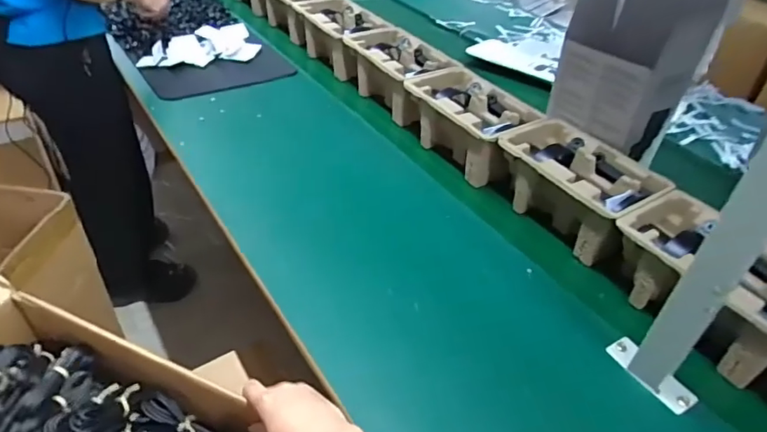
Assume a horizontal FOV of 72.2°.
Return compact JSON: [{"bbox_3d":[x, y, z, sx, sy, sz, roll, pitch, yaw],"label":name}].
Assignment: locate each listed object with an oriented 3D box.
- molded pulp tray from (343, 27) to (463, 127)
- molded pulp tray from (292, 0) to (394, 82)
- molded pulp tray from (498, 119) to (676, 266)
[{"bbox_3d":[0.035,-0.297,1.098,0.151,0.099,0.262,-21,48,-26],"label":"molded pulp tray"},{"bbox_3d":[-0.093,-0.421,1.230,0.156,0.095,0.252,-28,51,-31],"label":"molded pulp tray"},{"bbox_3d":[0.299,-0.052,0.833,0.159,0.101,0.248,-20,47,-25],"label":"molded pulp tray"}]

